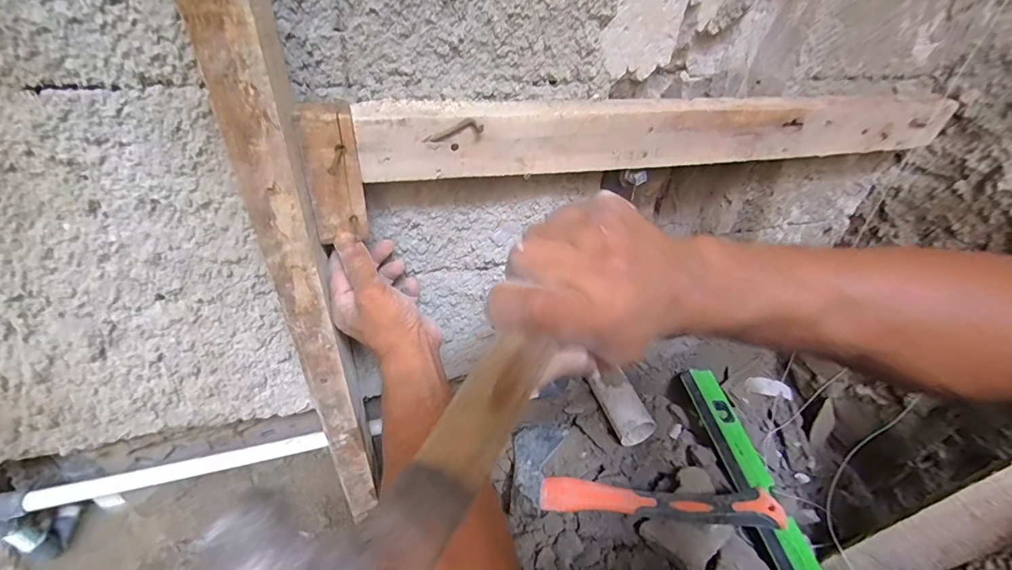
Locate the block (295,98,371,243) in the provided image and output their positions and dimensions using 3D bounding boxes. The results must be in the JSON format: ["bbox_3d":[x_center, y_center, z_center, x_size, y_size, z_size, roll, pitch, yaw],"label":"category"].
[{"bbox_3d":[-0.146,-0.096,0.377,0.044,0.112,0.034,-6,31,-12],"label":"block"}]

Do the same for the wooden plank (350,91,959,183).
[{"bbox_3d":[0.189,-0.159,0.458,0.658,0.064,0.046,-8,39,-17],"label":"wooden plank"}]

